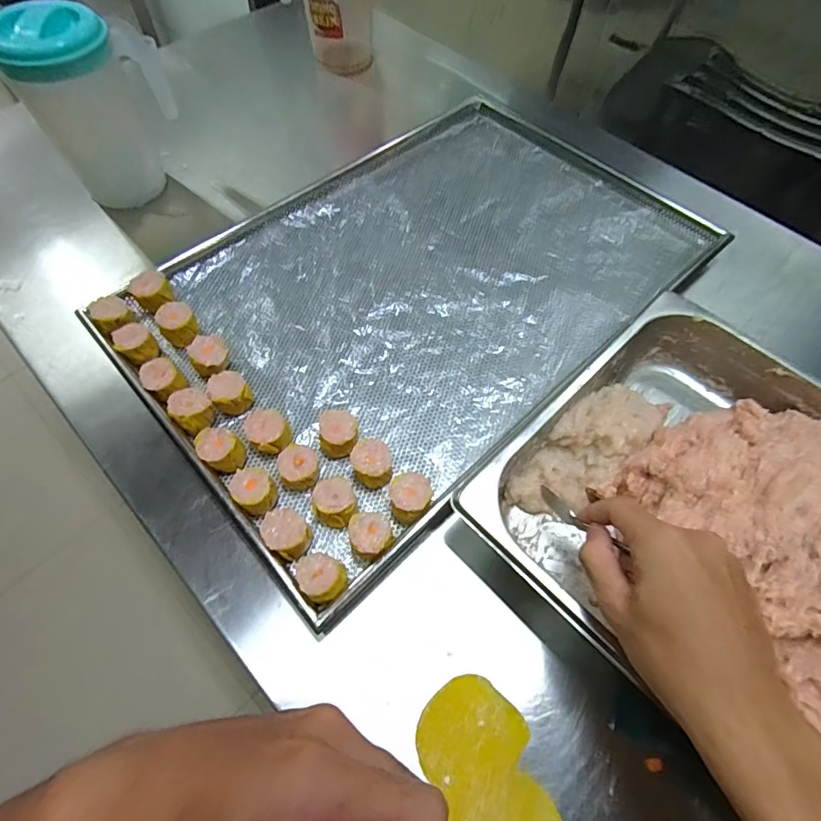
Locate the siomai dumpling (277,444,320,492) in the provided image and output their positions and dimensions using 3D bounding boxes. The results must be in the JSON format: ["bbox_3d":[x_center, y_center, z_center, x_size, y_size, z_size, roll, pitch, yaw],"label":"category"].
[{"bbox_3d":[-0.098,0.050,0.420,0.034,0.029,0.034,1,61,-2],"label":"siomai dumpling"}]

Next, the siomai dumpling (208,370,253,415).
[{"bbox_3d":[-0.173,-0.017,0.456,0.035,0.029,0.034,1,61,-2],"label":"siomai dumpling"}]

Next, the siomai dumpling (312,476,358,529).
[{"bbox_3d":[-0.064,0.079,0.406,0.036,0.027,0.039,-4,61,-5],"label":"siomai dumpling"}]

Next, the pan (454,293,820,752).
[{"bbox_3d":[0.321,0.143,0.341,0.317,0.094,0.510,-40,70,-21],"label":"pan"}]

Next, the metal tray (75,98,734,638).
[{"bbox_3d":[0.019,-0.152,0.539,0.636,0.035,0.413,-40,69,-21],"label":"metal tray"}]

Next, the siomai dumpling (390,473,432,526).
[{"bbox_3d":[0.000,0.078,0.402,0.034,0.033,0.041,0,61,-2],"label":"siomai dumpling"}]

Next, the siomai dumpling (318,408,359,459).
[{"bbox_3d":[-0.065,0.022,0.437,0.034,0.030,0.037,4,61,0],"label":"siomai dumpling"}]

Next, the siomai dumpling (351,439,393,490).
[{"bbox_3d":[-0.034,0.048,0.423,0.034,0.031,0.038,-3,61,-4],"label":"siomai dumpling"}]

